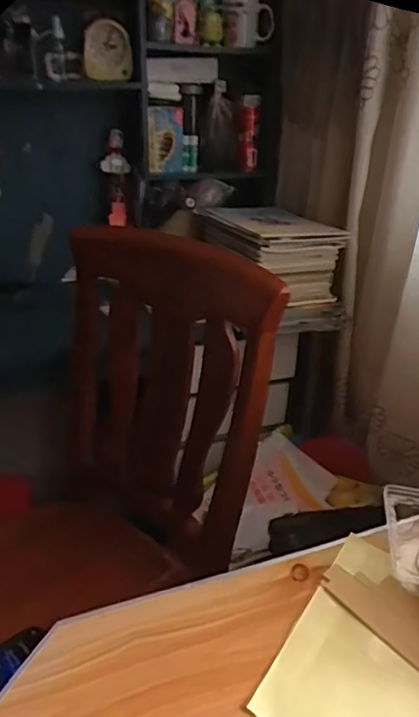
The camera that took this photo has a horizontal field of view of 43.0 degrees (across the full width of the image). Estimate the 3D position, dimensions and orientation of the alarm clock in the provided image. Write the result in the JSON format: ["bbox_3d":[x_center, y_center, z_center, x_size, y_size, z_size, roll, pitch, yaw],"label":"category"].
[{"bbox_3d":[-0.218,-0.659,1.140,0.100,0.110,0.052,-3,27,-8],"label":"alarm clock"}]

